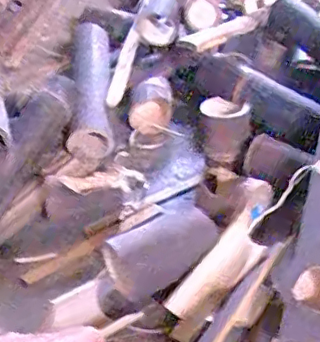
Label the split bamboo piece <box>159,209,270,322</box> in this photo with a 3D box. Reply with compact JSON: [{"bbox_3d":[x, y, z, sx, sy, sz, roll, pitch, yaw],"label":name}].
[{"bbox_3d":[0.070,0.121,0.692,0.144,0.015,0.056,-46,50,-13],"label":"split bamboo piece"}]

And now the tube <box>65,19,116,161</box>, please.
[{"bbox_3d":[-0.132,-0.171,1.071,0.076,0.082,0.380,-5,36,-4],"label":"tube"}]

